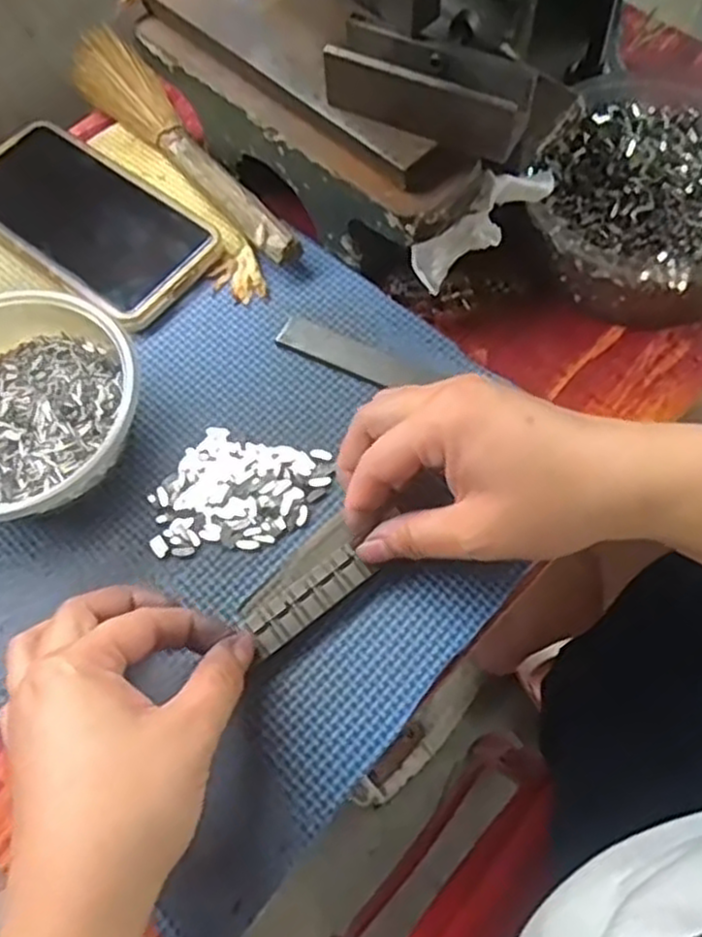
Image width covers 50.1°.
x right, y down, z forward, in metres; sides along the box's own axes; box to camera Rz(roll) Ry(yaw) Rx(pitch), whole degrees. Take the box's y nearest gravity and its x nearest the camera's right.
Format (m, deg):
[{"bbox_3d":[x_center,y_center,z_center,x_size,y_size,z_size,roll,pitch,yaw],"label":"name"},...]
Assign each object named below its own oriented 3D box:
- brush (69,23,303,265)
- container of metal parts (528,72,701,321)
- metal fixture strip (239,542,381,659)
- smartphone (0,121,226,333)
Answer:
[{"bbox_3d":[-0.105,-0.192,0.437,0.037,0.019,0.229,-33,68,-13],"label":"brush"},{"bbox_3d":[0.165,-0.147,0.403,0.126,0.044,0.147,24,68,13],"label":"container of metal parts"},{"bbox_3d":[-0.018,0.056,0.325,0.058,0.005,0.019,-35,68,-13],"label":"metal fixture strip"},{"bbox_3d":[-0.151,-0.141,0.422,0.157,0.012,0.075,35,71,17],"label":"smartphone"}]

